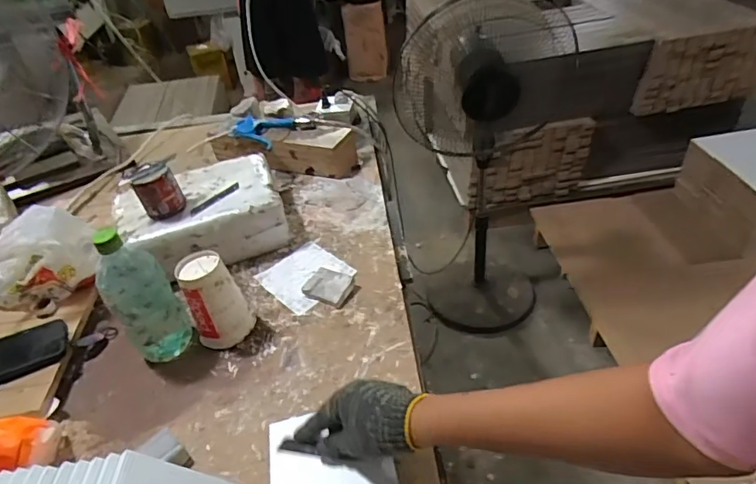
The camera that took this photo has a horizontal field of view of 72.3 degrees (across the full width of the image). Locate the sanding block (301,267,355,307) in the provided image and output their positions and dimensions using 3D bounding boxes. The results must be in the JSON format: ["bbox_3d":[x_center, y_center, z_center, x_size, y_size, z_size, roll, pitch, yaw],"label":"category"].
[{"bbox_3d":[-0.075,0.064,0.793,0.072,0.018,0.056,14,43,23],"label":"sanding block"}]

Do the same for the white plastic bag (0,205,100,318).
[{"bbox_3d":[-0.541,0.033,0.811,0.182,0.135,0.122,-29,45,-26],"label":"white plastic bag"}]

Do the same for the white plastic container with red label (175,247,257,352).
[{"bbox_3d":[-0.231,0.079,0.736,0.077,0.113,0.086,-20,41,-17],"label":"white plastic container with red label"}]

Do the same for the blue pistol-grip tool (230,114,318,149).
[{"bbox_3d":[-0.223,-0.235,1.077,0.183,0.025,0.095,9,41,17],"label":"blue pistol-grip tool"}]

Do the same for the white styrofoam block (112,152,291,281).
[{"bbox_3d":[-0.309,-0.047,0.910,0.262,0.089,0.191,-16,40,-13],"label":"white styrofoam block"}]

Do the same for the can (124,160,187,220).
[{"bbox_3d":[-0.361,-0.085,0.841,0.064,0.079,0.058,-27,44,-24],"label":"can"}]

